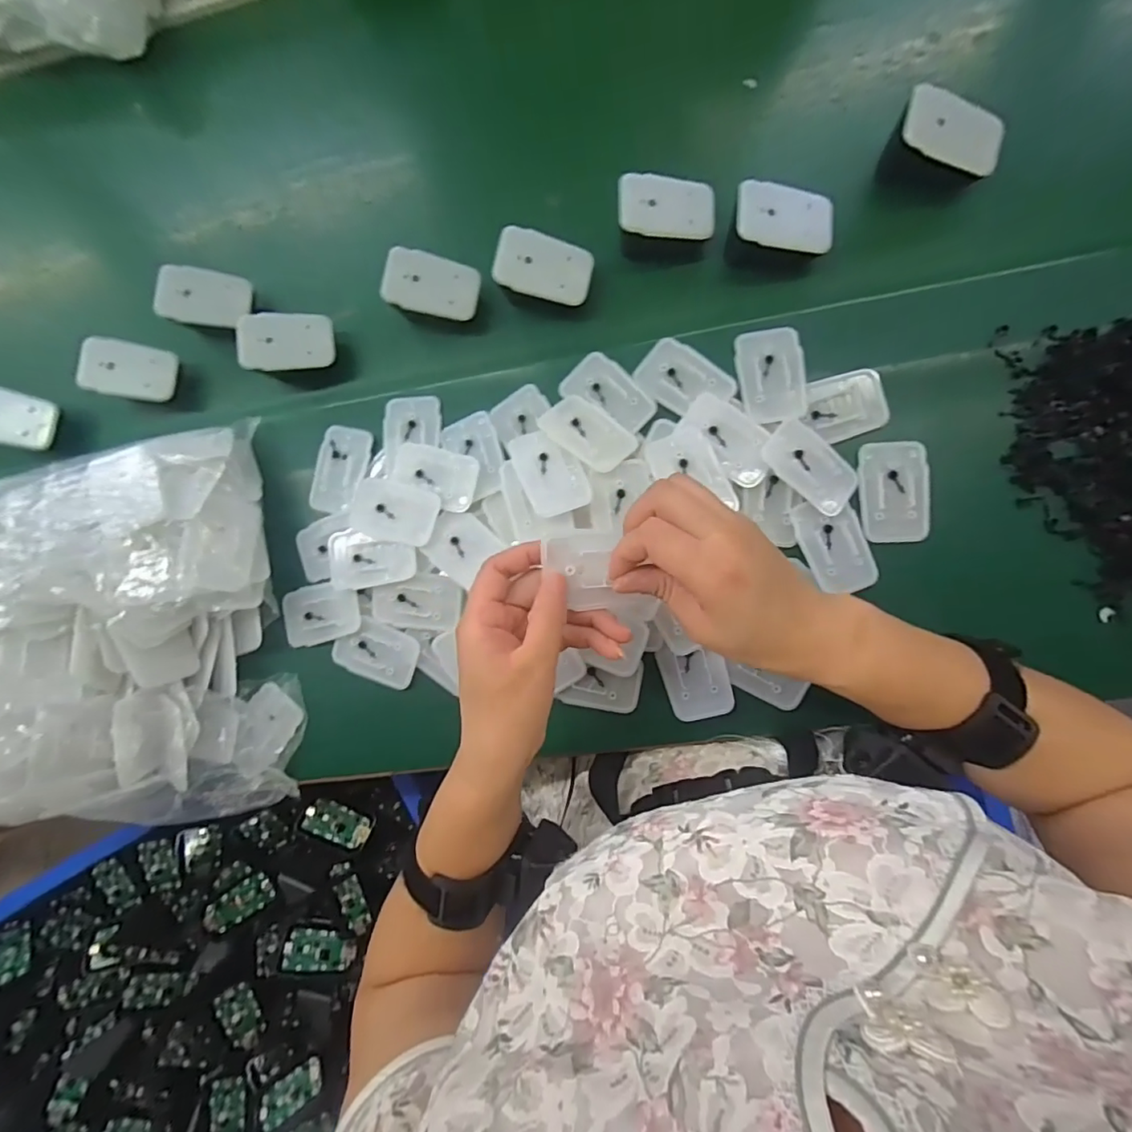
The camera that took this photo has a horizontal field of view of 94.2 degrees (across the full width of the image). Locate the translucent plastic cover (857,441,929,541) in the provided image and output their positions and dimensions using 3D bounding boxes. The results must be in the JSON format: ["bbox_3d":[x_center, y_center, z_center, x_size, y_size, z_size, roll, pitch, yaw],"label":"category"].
[{"bbox_3d":[0.233,-0.053,0.374,0.044,0.012,0.071,-2,85,8],"label":"translucent plastic cover"}]

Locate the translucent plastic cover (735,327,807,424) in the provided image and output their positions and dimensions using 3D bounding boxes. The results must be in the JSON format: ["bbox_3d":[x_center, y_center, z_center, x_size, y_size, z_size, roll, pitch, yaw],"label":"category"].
[{"bbox_3d":[0.149,-0.139,0.383,0.046,0.012,0.069,-2,85,8],"label":"translucent plastic cover"}]

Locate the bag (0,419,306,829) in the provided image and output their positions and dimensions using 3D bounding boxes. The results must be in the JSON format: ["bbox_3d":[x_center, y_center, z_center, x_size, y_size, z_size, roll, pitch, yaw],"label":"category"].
[{"bbox_3d":[-0.375,0.057,0.385,0.293,0.132,0.288,-10,84,7],"label":"bag"}]

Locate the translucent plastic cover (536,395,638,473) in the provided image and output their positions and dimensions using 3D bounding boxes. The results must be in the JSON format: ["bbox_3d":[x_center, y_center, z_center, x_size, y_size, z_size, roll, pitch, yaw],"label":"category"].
[{"bbox_3d":[0.014,-0.097,0.379,0.070,0.006,0.043,39,73,19],"label":"translucent plastic cover"}]

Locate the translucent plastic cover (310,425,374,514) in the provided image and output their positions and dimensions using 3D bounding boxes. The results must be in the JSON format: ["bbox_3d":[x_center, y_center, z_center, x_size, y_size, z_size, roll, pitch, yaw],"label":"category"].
[{"bbox_3d":[-0.183,-0.078,0.426,0.043,0.014,0.069,14,88,9],"label":"translucent plastic cover"}]

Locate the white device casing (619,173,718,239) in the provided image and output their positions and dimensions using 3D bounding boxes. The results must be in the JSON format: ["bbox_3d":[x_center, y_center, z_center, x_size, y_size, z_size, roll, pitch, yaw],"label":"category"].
[{"bbox_3d":[0.074,-0.260,0.383,0.071,0.005,0.044,-4,88,-9],"label":"white device casing"}]

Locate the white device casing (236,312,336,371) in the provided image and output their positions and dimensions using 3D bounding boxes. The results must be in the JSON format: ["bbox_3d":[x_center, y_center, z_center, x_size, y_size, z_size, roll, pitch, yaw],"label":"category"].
[{"bbox_3d":[-0.222,-0.179,0.419,0.070,0.007,0.046,-7,87,-15],"label":"white device casing"}]

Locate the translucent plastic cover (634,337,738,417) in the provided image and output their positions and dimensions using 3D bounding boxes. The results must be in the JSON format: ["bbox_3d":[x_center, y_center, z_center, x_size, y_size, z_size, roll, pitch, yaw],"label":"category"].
[{"bbox_3d":[0.087,-0.137,0.392,0.068,0.011,0.044,39,92,9],"label":"translucent plastic cover"}]

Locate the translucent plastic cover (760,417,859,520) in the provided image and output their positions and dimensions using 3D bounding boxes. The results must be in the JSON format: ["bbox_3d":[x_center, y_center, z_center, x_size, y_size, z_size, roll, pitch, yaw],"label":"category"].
[{"bbox_3d":[0.173,-0.070,0.370,0.069,0.009,0.040,45,92,9],"label":"translucent plastic cover"}]

